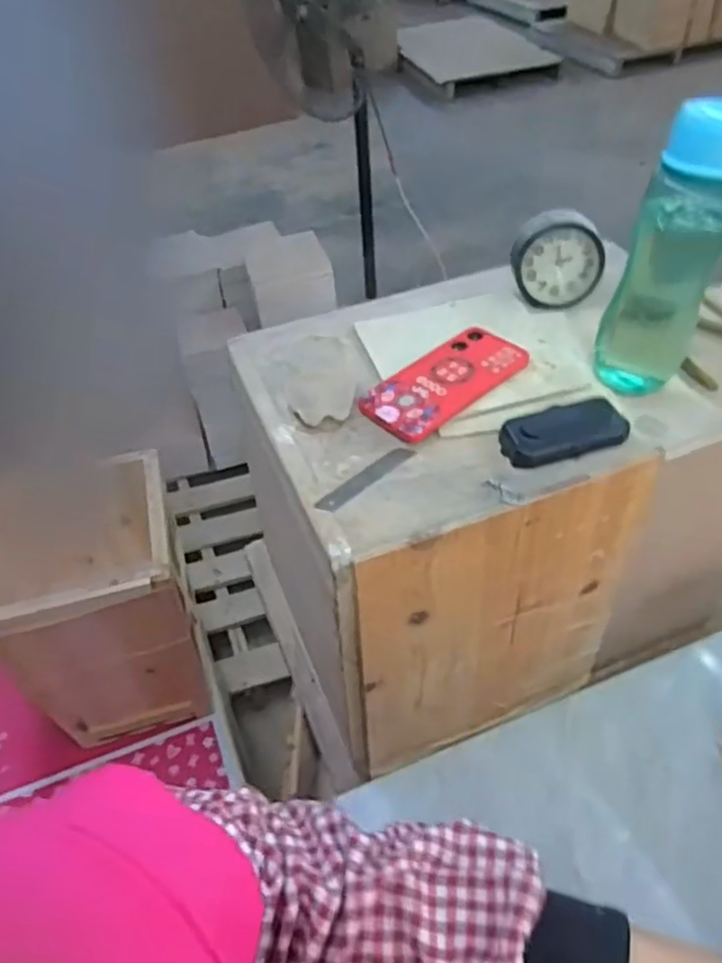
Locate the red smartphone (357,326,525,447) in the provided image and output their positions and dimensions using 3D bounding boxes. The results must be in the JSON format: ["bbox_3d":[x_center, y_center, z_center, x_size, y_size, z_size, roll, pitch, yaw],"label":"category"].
[{"bbox_3d":[0.079,-0.096,0.669,0.165,0.014,0.078,-36,53,-27],"label":"red smartphone"}]

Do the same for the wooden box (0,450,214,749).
[{"bbox_3d":[-0.371,0.183,1.039,0.245,0.356,0.261,-13,46,-9],"label":"wooden box"}]

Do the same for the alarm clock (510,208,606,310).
[{"bbox_3d":[0.207,-0.236,0.750,0.096,0.098,0.037,2,33,4],"label":"alarm clock"}]

